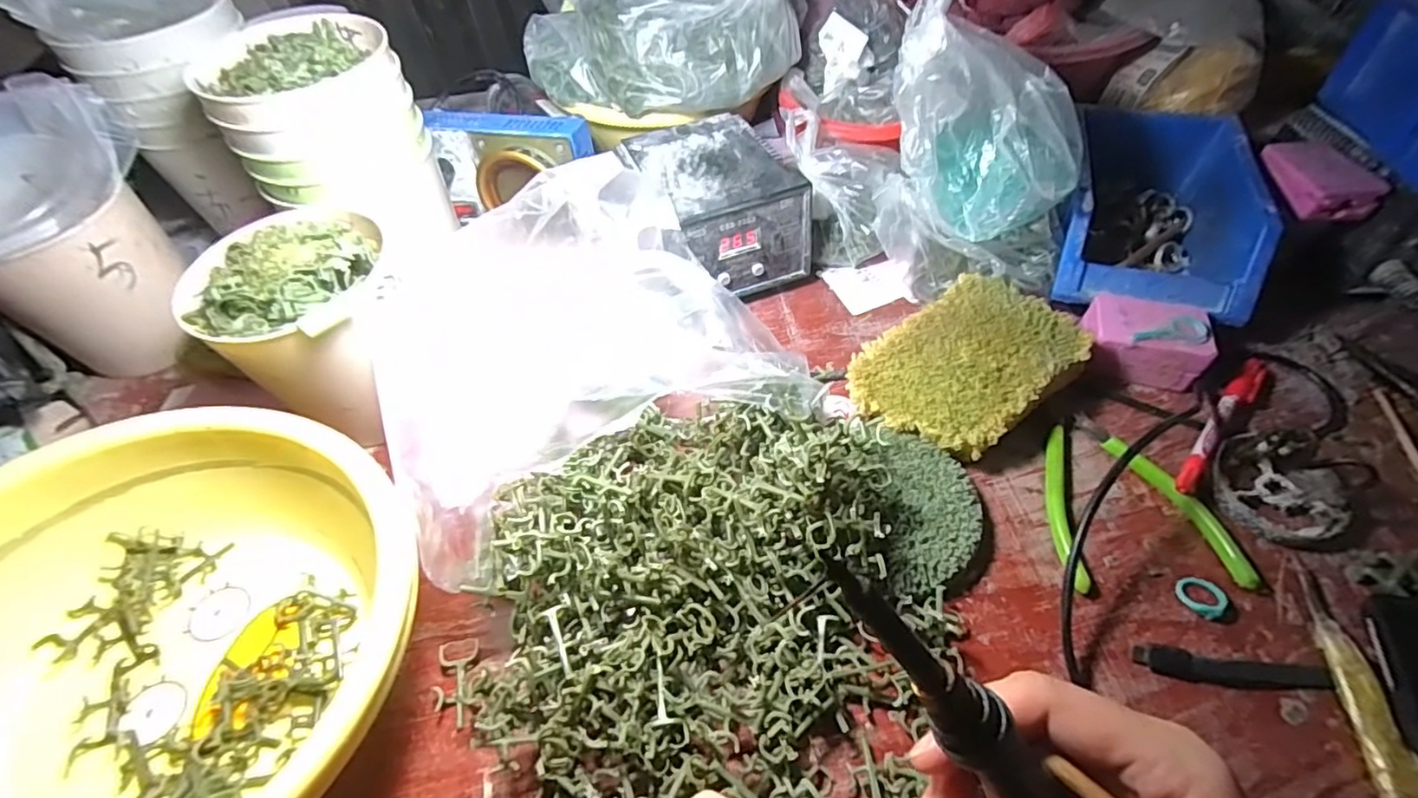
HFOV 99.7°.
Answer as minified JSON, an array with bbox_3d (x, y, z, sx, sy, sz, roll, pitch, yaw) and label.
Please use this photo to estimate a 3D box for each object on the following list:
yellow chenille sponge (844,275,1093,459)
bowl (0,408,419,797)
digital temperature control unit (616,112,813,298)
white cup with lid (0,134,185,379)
[{"bbox_3d":[0.168,-0.024,0.386,0.132,0.029,0.096,-32,58,-18],"label":"yellow chenille sponge"},{"bbox_3d":[-0.248,0.116,0.273,0.218,0.095,0.218,-2,54,3],"label":"bowl"},{"bbox_3d":[0.002,-0.158,0.478,0.104,0.078,0.146,-22,55,-12],"label":"digital temperature control unit"},{"bbox_3d":[-0.453,-0.097,0.428,0.104,0.134,0.113,-2,54,3],"label":"white cup with lid"}]

